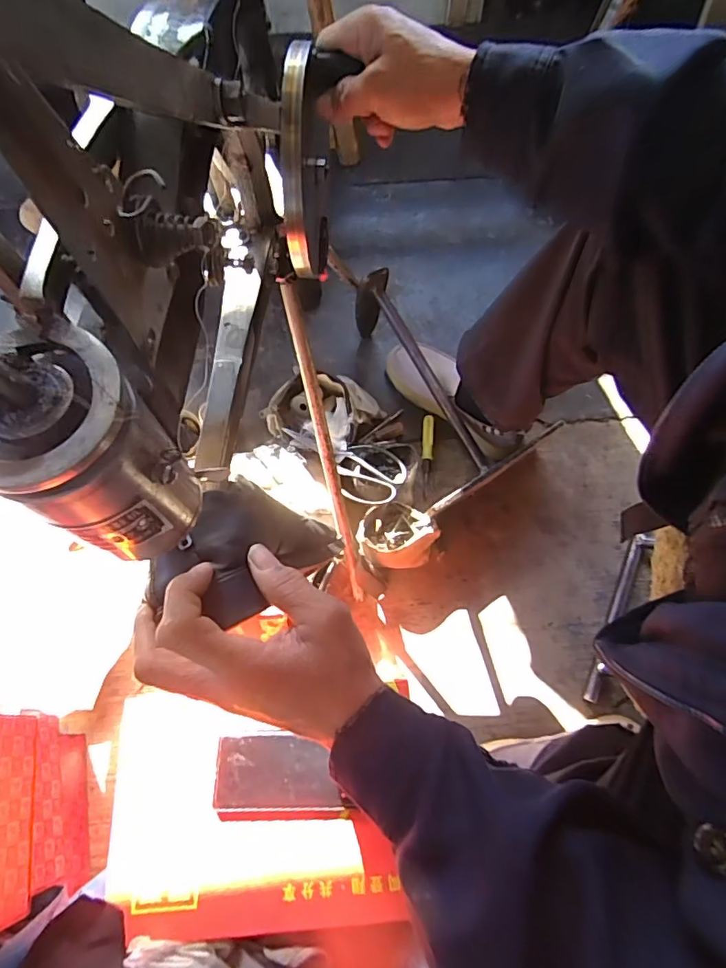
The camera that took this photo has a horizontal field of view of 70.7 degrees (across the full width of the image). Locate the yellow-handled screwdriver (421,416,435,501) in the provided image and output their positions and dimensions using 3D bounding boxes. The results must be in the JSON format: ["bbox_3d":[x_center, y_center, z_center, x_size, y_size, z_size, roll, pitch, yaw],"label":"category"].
[{"bbox_3d":[0.105,-0.048,0.828,0.019,0.013,0.141,5,66,1],"label":"yellow-handled screwdriver"}]

